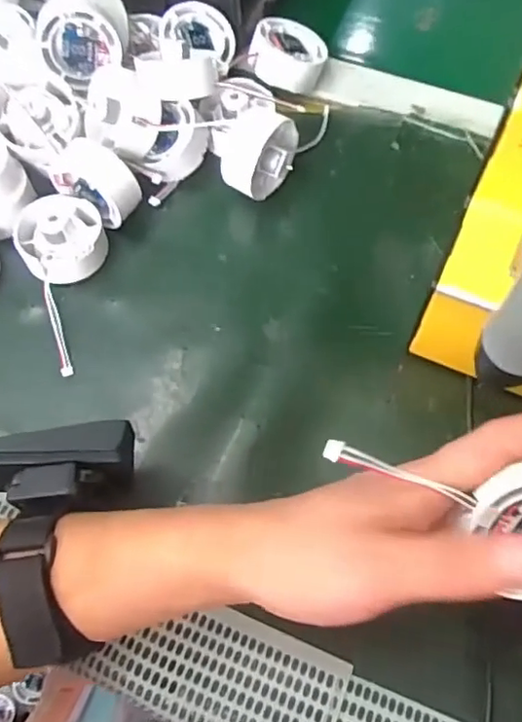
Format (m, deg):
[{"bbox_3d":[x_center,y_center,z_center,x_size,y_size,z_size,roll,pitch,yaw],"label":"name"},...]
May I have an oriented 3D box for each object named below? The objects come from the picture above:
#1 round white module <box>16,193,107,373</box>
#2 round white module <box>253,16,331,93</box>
[{"bbox_3d":[-0.121,-0.059,0.381,0.052,0.035,0.124,-20,66,-7],"label":"round white module"},{"bbox_3d":[0.021,-0.228,0.447,0.055,0.027,0.055,8,63,-16],"label":"round white module"}]

